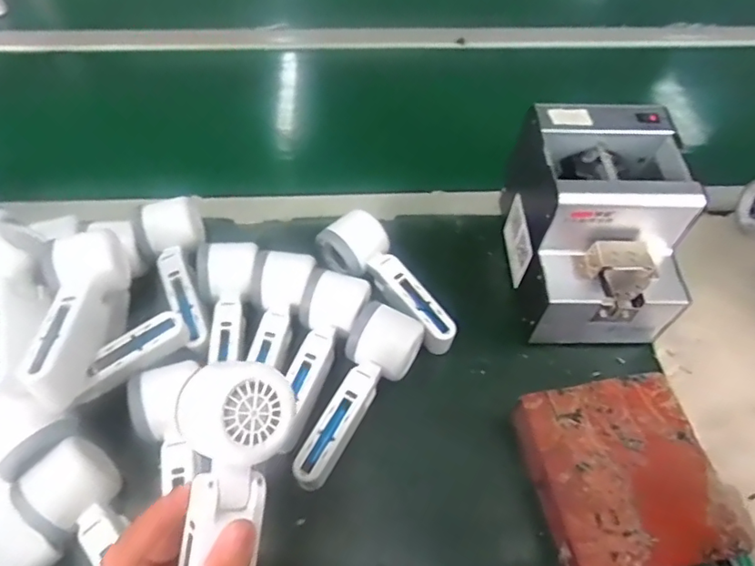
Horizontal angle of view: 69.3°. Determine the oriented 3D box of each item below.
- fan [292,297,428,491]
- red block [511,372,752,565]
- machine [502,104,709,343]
[{"bbox_3d":[-0.015,0.099,0.463,0.060,0.048,0.167,21,57,13],"label":"fan"},{"bbox_3d":[0.191,0.153,0.435,0.130,0.042,0.139,-8,55,-7],"label":"red block"},{"bbox_3d":[0.202,-0.047,0.505,0.129,0.154,0.160,2,55,0],"label":"machine"}]

